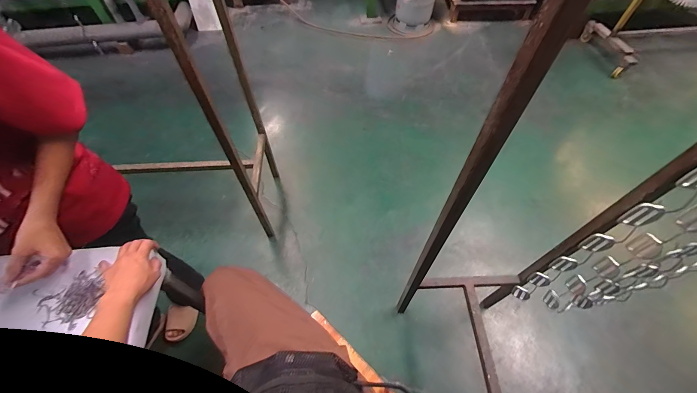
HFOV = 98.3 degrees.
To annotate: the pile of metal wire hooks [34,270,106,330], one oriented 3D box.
[{"bbox_3d":[-0.497,0.187,0.537,0.109,0.014,0.098,-29,63,-13],"label":"pile of metal wire hooks"}]

